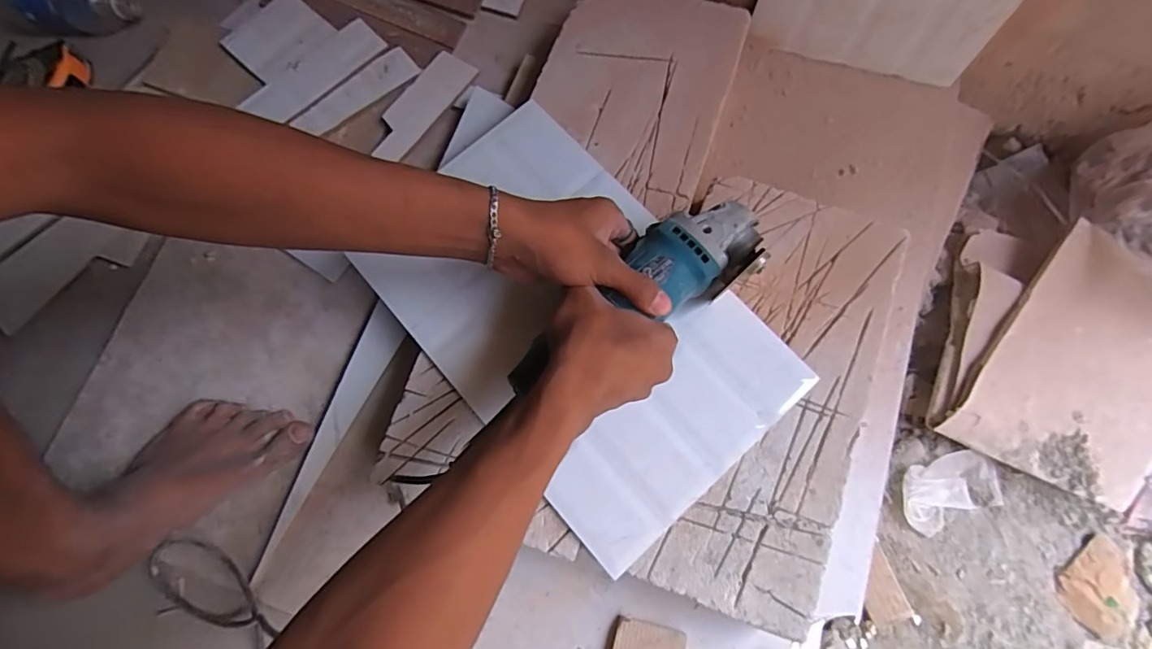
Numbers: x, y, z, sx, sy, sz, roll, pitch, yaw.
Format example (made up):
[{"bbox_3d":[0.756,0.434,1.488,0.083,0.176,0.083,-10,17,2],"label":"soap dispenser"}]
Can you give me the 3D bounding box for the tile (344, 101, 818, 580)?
[{"bbox_3d":[-0.008,-0.011,0.491,0.245,0.014,0.391,-42,77,-8],"label":"tile"}]

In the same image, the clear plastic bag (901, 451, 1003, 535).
[{"bbox_3d":[0.457,0.201,0.640,0.131,0.025,0.078,-16,76,-4],"label":"clear plastic bag"}]

